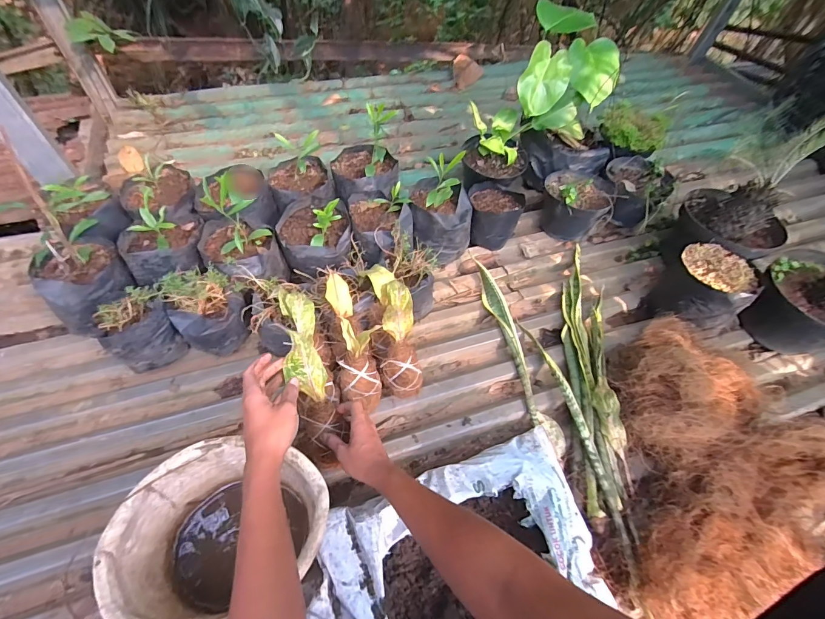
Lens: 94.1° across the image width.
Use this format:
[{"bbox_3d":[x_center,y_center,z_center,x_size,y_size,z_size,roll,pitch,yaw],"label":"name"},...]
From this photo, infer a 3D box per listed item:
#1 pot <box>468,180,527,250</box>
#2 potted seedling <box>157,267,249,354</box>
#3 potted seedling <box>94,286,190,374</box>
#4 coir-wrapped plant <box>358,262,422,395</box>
[{"bbox_3d":[0.205,-0.240,0.983,0.123,0.136,0.122,2,56,-4],"label":"pot"},{"bbox_3d":[-0.400,0.004,0.759,0.120,0.141,0.122,2,56,-4],"label":"potted seedling"},{"bbox_3d":[-0.510,0.047,0.733,0.118,0.136,0.098,-36,66,-25],"label":"potted seedling"},{"bbox_3d":[-0.034,0.042,0.730,0.079,0.104,0.257,-11,91,-12],"label":"coir-wrapped plant"}]

